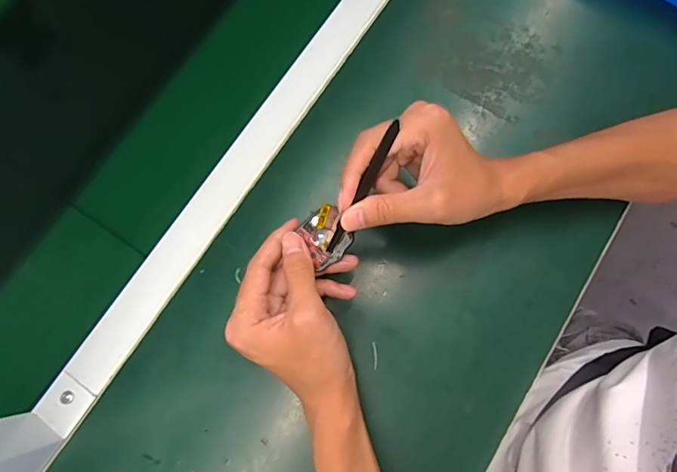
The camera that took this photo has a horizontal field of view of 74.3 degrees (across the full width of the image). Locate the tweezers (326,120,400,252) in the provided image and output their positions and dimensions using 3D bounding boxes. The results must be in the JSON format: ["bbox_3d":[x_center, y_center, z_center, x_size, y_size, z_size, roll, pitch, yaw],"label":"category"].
[{"bbox_3d":[0.016,-0.031,0.314,0.007,0.006,0.102,32,112,8],"label":"tweezers"}]

